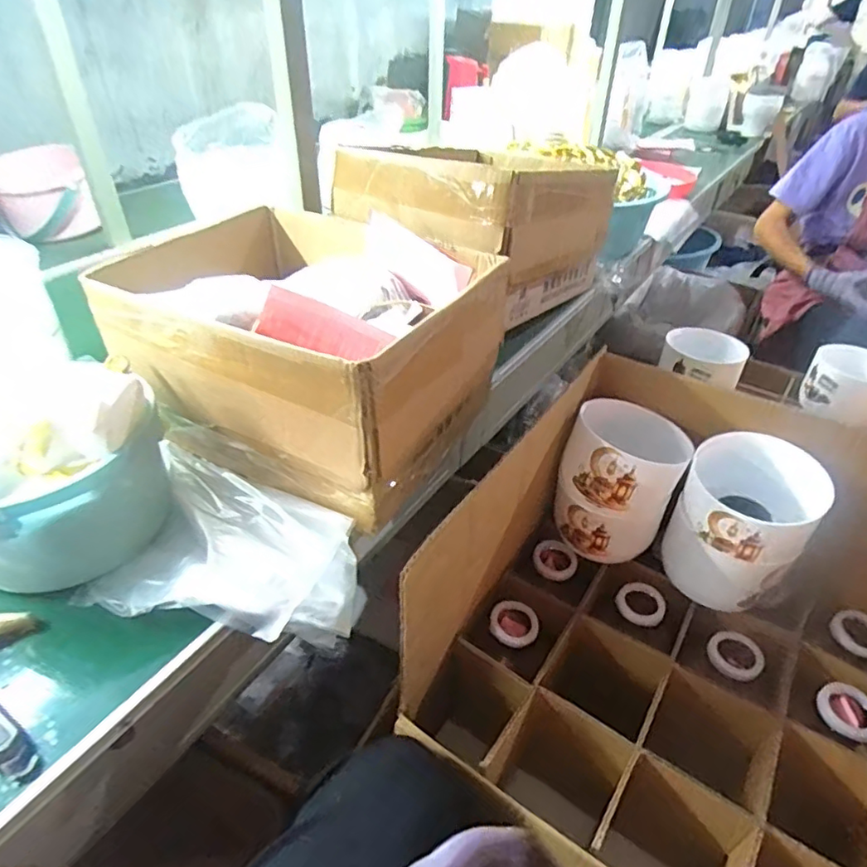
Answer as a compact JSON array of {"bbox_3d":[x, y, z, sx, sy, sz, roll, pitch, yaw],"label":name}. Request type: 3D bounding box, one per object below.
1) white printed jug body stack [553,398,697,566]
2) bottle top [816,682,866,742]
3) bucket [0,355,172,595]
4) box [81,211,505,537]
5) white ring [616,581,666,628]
[{"bbox_3d":[0.224,0.055,0.699,0.131,0.166,0.126,19,42,19],"label":"white printed jug body stack"},{"bbox_3d":[0.435,0.292,0.605,0.055,0.013,0.057,-7,44,7],"label":"bottle top"},{"bbox_3d":[-0.346,0.041,0.523,0.153,0.172,0.191,30,47,30],"label":"bucket"},{"bbox_3d":[-0.126,-0.115,0.668,0.362,0.177,0.340,17,42,18],"label":"box"},{"bbox_3d":[0.247,0.204,0.688,0.053,0.018,0.051,31,47,31],"label":"white ring"}]

